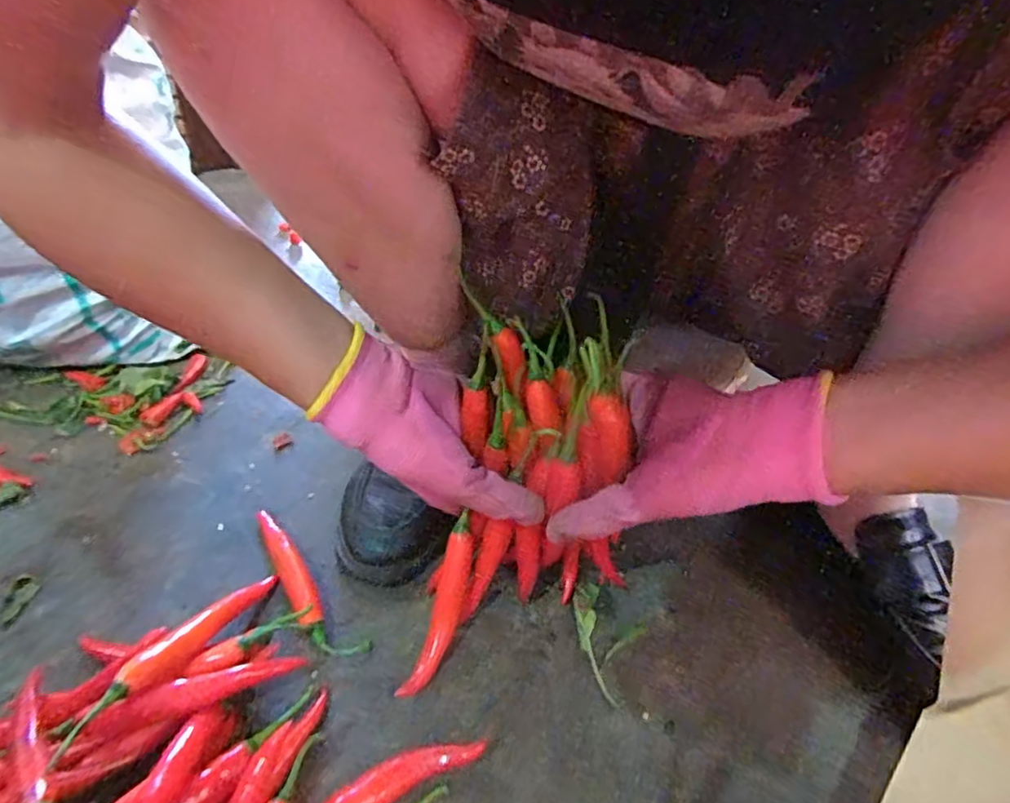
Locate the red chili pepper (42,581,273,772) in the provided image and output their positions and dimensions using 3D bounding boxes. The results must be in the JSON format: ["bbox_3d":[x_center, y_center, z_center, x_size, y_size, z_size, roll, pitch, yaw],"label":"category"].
[{"bbox_3d":[-0.189,0.144,0.359,0.019,0.014,0.149,14,19,16],"label":"red chili pepper"}]

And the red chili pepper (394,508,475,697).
[{"bbox_3d":[-0.038,0.129,0.390,0.020,0.014,0.110,13,75,14],"label":"red chili pepper"}]

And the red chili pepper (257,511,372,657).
[{"bbox_3d":[-0.146,0.124,0.425,0.027,0.014,0.146,-28,47,-33],"label":"red chili pepper"}]

